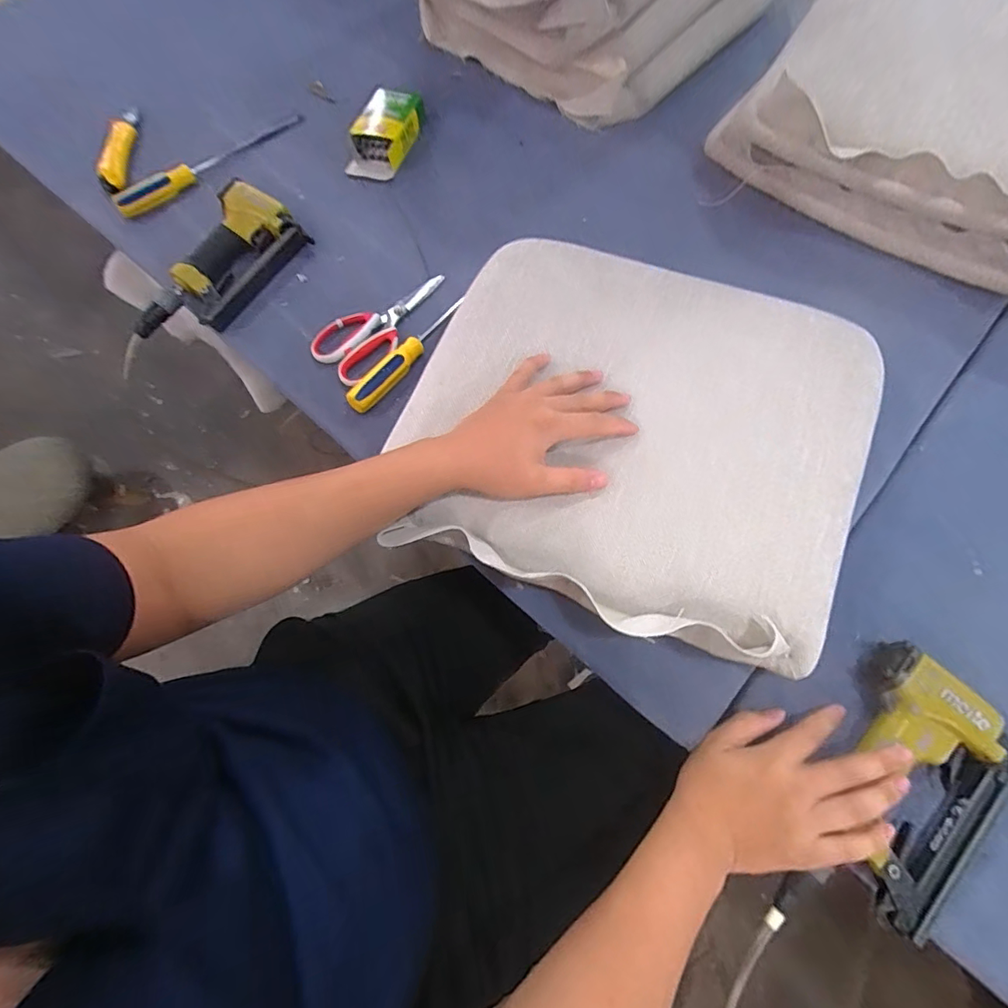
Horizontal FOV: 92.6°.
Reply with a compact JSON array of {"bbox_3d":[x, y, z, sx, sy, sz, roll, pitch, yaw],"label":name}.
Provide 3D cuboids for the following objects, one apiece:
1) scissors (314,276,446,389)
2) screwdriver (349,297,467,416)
[{"bbox_3d":[-0.155,-0.233,0.623,0.103,0.018,0.192,39,77,15],"label":"scissors"},{"bbox_3d":[-0.110,-0.183,0.588,0.037,0.027,0.194,37,76,14],"label":"screwdriver"}]

